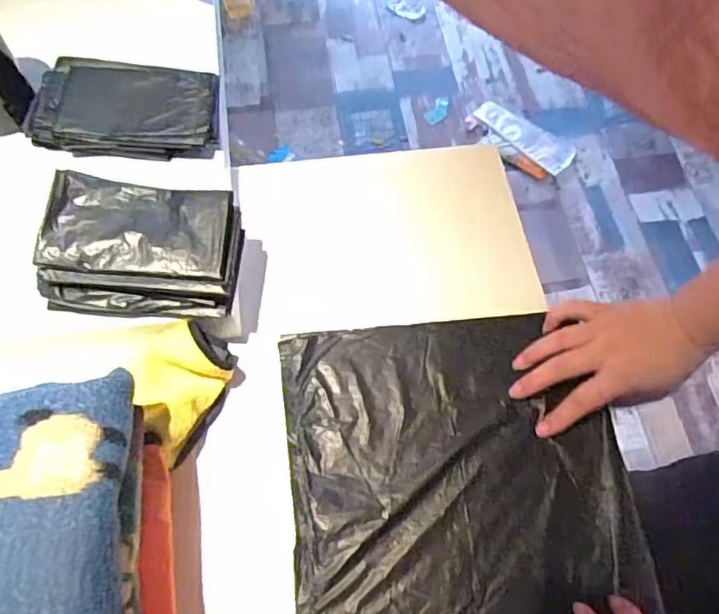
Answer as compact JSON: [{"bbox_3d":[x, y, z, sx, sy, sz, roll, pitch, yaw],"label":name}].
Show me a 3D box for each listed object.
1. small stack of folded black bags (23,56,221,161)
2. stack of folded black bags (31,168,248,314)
[{"bbox_3d":[-0.231,-0.198,0.589,0.178,0.034,0.104,0,64,0],"label":"small stack of folded black bags"},{"bbox_3d":[-0.182,-0.051,0.501,0.156,0.055,0.106,0,64,0],"label":"stack of folded black bags"}]

